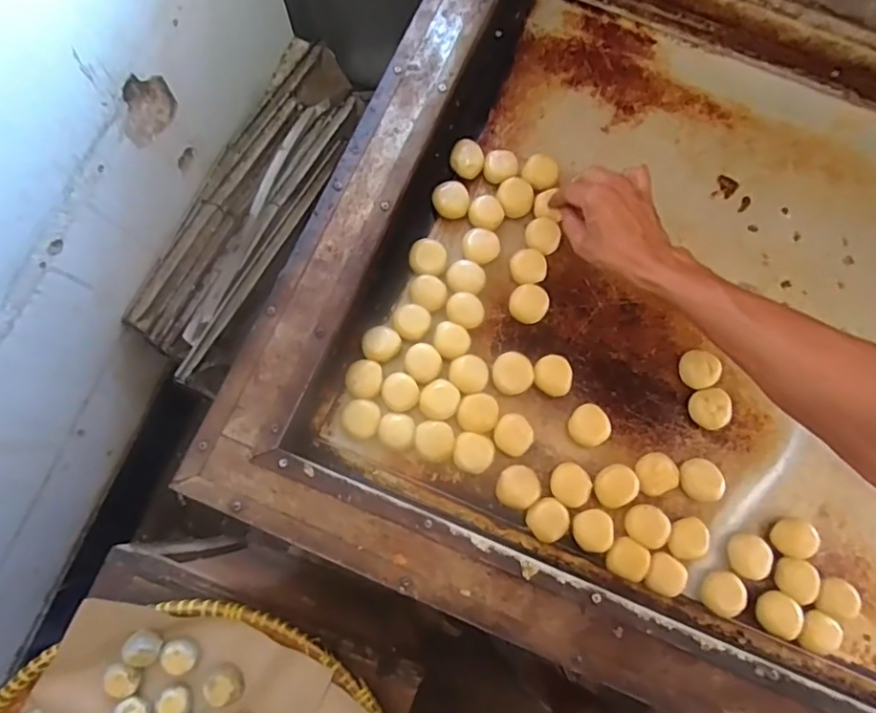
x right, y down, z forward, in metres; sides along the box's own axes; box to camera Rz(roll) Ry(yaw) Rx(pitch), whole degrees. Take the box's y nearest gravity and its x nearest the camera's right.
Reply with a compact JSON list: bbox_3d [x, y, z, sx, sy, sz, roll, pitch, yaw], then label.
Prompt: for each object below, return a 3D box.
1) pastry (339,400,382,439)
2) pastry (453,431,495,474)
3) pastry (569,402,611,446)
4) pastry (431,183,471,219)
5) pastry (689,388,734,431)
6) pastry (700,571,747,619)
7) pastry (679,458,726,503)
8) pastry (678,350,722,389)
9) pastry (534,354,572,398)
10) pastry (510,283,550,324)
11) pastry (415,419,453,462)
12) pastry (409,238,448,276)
[{"bbox_3d":[-0.074,0.060,0.575,0.035,0.020,0.036,0,80,-1],"label":"pastry"},{"bbox_3d":[0.034,0.093,0.574,0.037,0.021,0.037,0,80,-1],"label":"pastry"},{"bbox_3d":[0.147,0.068,0.585,0.039,0.022,0.040,-22,81,-5],"label":"pastry"},{"bbox_3d":[0.014,-0.162,0.626,0.038,0.024,0.034,8,80,0],"label":"pastry"},{"bbox_3d":[0.270,0.052,0.594,0.035,0.022,0.040,-12,80,-3],"label":"pastry"},{"bbox_3d":[0.264,0.218,0.550,0.036,0.020,0.037,0,80,-1],"label":"pastry"},{"bbox_3d":[0.252,0.118,0.575,0.040,0.026,0.038,13,80,1],"label":"pastry"},{"bbox_3d":[0.263,0.013,0.602,0.034,0.026,0.038,-20,81,-5],"label":"pastry"},{"bbox_3d":[0.114,0.020,0.598,0.035,0.020,0.041,-7,80,-3],"label":"pastry"},{"bbox_3d":[0.093,-0.053,0.615,0.039,0.018,0.041,0,80,-1],"label":"pastry"},{"bbox_3d":[-0.003,0.082,0.576,0.036,0.015,0.039,-17,81,-4],"label":"pastry"},{"bbox_3d":[-0.010,-0.101,0.618,0.037,0.022,0.040,3,80,-1],"label":"pastry"}]

